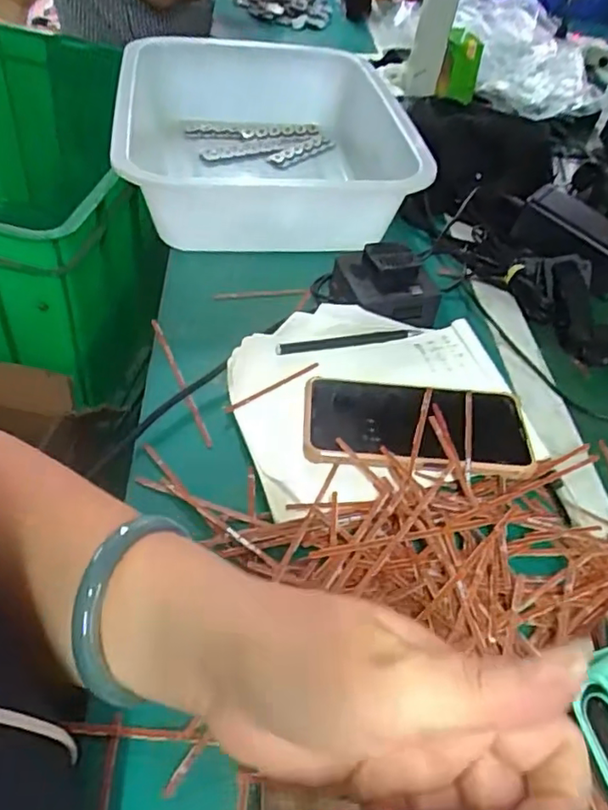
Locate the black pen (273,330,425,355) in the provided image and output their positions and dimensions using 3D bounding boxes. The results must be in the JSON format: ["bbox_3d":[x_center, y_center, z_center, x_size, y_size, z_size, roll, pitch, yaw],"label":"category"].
[{"bbox_3d":[0.038,-0.053,0.502,0.127,0.013,0.010,-11,49,-17],"label":"black pen"}]

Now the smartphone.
[{"bbox_3d":[0.081,0.013,0.440,0.160,0.014,0.078,6,44,1],"label":"smartphone"}]

